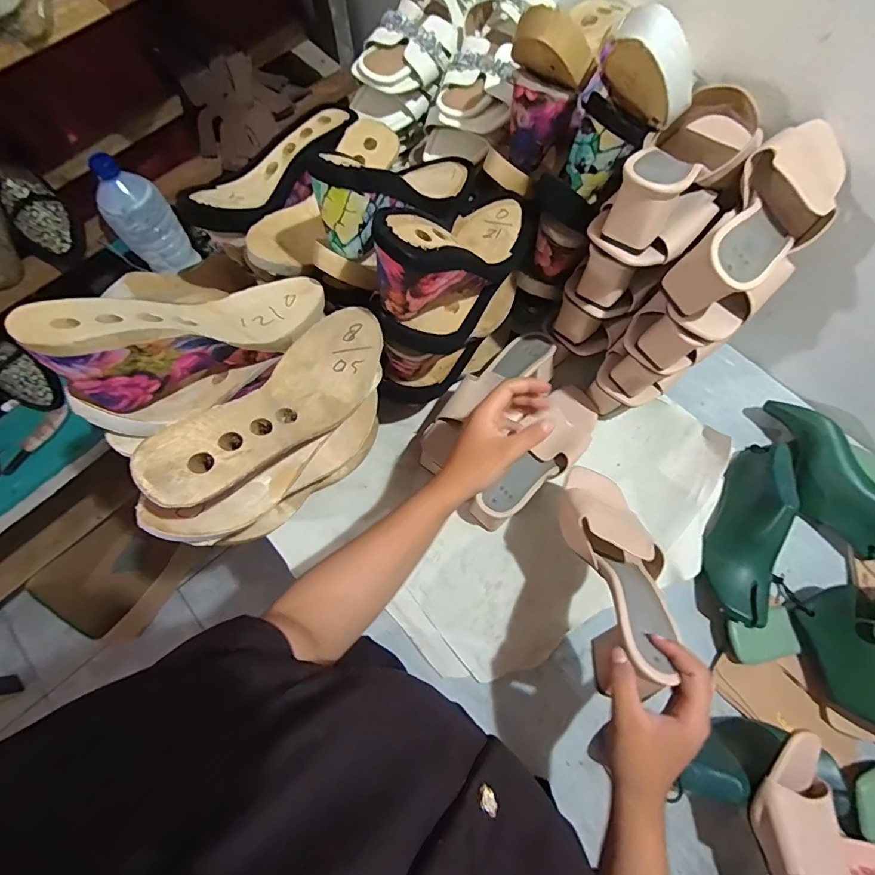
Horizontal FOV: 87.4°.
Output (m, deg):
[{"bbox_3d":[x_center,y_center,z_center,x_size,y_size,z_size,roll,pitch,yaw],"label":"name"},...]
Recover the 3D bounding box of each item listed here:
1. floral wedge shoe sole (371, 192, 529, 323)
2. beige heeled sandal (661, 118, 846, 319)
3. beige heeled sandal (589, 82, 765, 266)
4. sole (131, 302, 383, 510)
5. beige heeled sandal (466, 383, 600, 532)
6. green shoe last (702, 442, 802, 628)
[{"bbox_3d":[0.013,-0.172,0.447,0.074,0.097,0.235,33,41,13],"label":"floral wedge shoe sole"},{"bbox_3d":[0.306,-0.210,0.430,0.075,0.072,0.219,40,75,14],"label":"beige heeled sandal"},{"bbox_3d":[0.248,-0.270,0.446,0.089,0.075,0.228,35,73,13],"label":"beige heeled sandal"},{"bbox_3d":[-0.131,-0.029,0.376,0.074,0.066,0.231,31,49,12],"label":"sole"},{"bbox_3d":[0.142,0.019,0.613,0.084,0.057,0.248,37,74,14],"label":"beige heeled sandal"},{"bbox_3d":[0.391,0.110,0.565,0.071,0.078,0.225,22,71,9],"label":"green shoe last"}]

